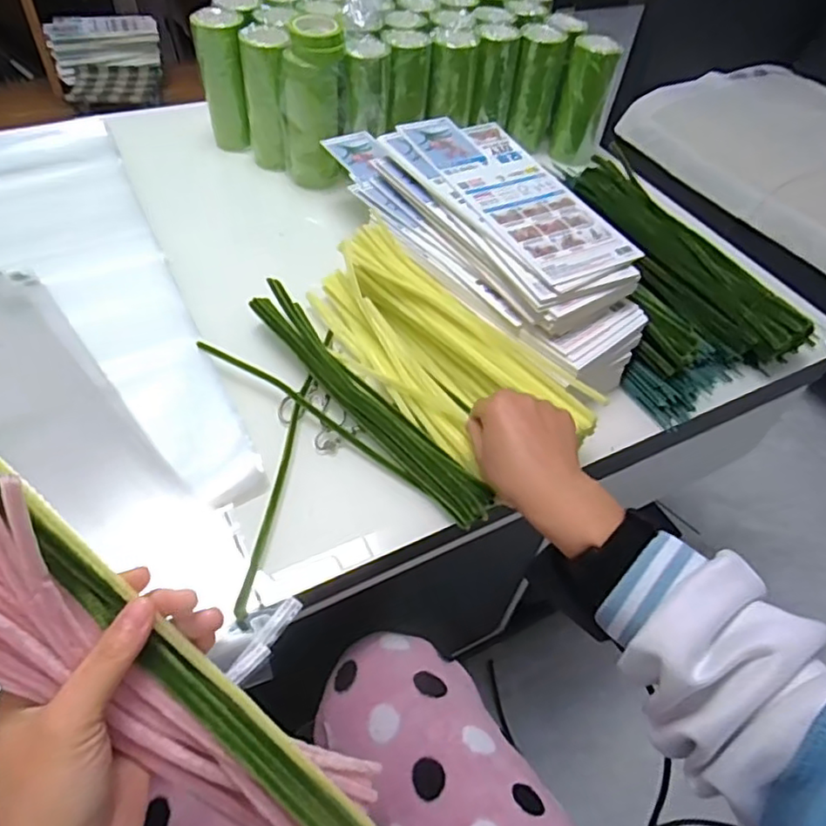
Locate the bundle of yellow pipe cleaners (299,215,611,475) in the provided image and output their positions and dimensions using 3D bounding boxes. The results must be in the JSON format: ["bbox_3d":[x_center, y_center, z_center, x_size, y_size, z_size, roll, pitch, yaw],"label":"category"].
[{"bbox_3d":[0.022,-0.060,0.560,0.119,0.063,0.297,-35,60,-29],"label":"bundle of yellow pipe cleaners"}]

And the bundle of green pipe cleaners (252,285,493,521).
[{"bbox_3d":[-0.042,-0.019,0.531,0.042,0.028,0.289,-32,61,-27],"label":"bundle of green pipe cleaners"}]

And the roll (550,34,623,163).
[{"bbox_3d":[0.228,-0.419,0.829,0.061,0.143,0.056,3,51,-4],"label":"roll"}]

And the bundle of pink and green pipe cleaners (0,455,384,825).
[{"bbox_3d":[-0.108,0.137,0.276,0.041,0.291,0.071,-12,35,44],"label":"bundle of pink and green pipe cleaners"}]

